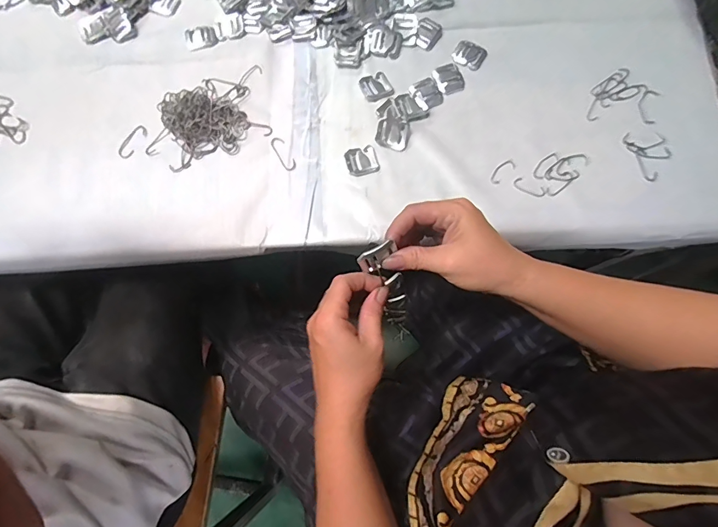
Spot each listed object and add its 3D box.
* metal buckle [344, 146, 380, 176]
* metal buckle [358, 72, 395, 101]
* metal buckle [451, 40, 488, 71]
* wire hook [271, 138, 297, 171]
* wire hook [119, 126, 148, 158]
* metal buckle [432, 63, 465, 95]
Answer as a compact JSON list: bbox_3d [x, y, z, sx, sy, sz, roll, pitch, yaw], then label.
[{"bbox_3d":[0.003,-0.112,0.450,0.034,0.006,0.031,-15,76,-2],"label":"metal buckle"},{"bbox_3d":[0.020,-0.203,0.472,0.034,0.006,0.031,-25,77,-4],"label":"metal buckle"},{"bbox_3d":[0.129,-0.244,0.481,0.037,0.004,0.033,32,79,9],"label":"metal buckle"},{"bbox_3d":[-0.083,-0.121,0.458,0.014,0.004,0.043,-29,77,-5],"label":"wire hook"},{"bbox_3d":[-0.259,-0.140,0.472,0.019,0.004,0.041,29,79,8],"label":"wire hook"},{"bbox_3d":[0.102,-0.213,0.477,0.031,0.004,0.039,-18,77,-3],"label":"metal buckle"}]

